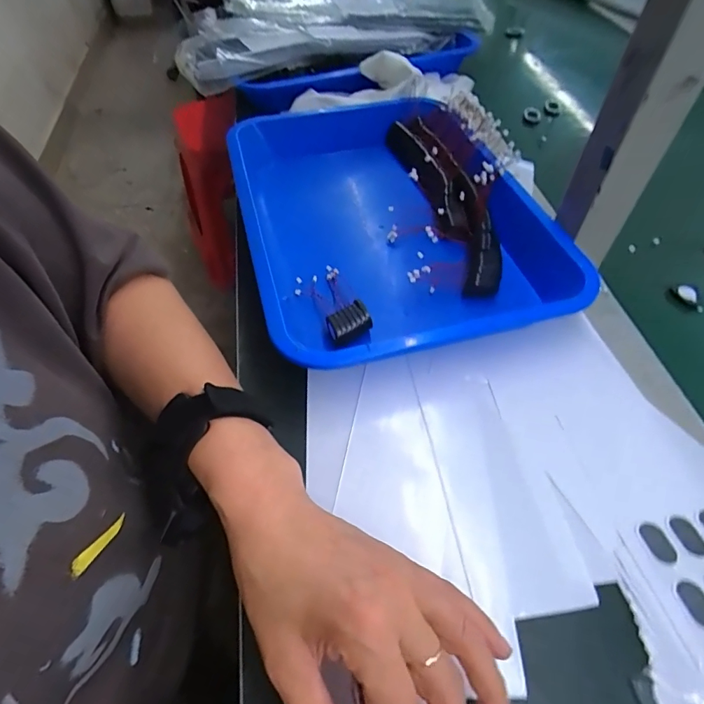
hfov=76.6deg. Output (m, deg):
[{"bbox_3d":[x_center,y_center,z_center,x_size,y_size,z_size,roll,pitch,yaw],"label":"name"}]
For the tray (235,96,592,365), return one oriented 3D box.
[{"bbox_3d":[0.026,-0.146,0.444,0.276,0.052,0.375,-15,54,-10],"label":"tray"}]

